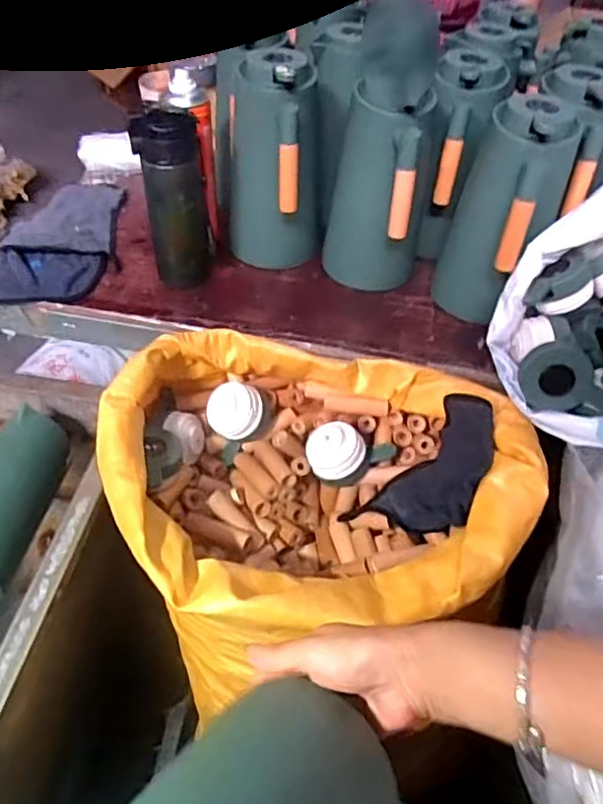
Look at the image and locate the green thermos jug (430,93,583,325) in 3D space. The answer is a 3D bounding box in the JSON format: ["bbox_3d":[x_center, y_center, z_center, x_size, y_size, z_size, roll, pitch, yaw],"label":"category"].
[{"bbox_3d":[0.242,-0.214,0.705,0.128,0.246,0.129,15,49,10],"label":"green thermos jug"}]

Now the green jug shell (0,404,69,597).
[{"bbox_3d":[-0.393,0.120,0.760,0.104,0.106,0.238,9,48,5],"label":"green jug shell"}]

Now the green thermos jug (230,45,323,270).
[{"bbox_3d":[-0.033,-0.302,0.760,0.128,0.241,0.125,4,48,0],"label":"green thermos jug"}]

